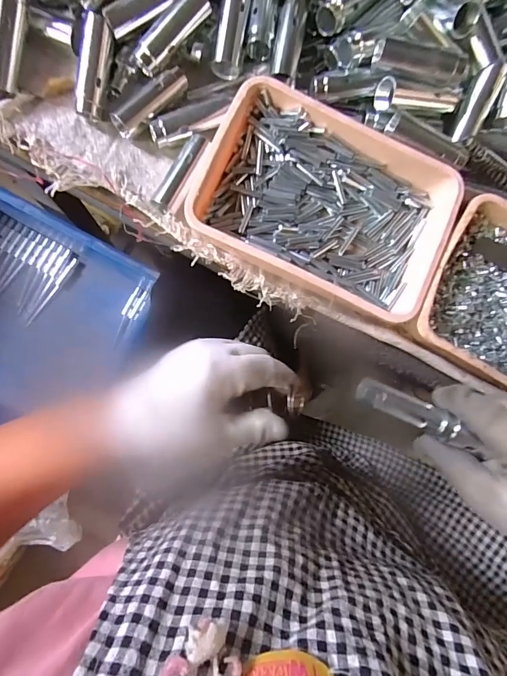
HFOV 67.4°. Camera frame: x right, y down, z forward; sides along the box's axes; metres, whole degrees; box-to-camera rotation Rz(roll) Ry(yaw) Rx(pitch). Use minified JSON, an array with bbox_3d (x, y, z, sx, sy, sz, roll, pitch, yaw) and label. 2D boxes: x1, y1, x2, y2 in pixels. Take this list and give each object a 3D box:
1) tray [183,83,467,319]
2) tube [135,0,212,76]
[{"bbox_3d":[0.061,-0.113,0.316,0.198,0.038,0.144,24,84,-4],"label":"tray"},{"bbox_3d":[-0.066,-0.247,0.305,0.071,0.020,0.023,-44,92,-7],"label":"tube"}]

